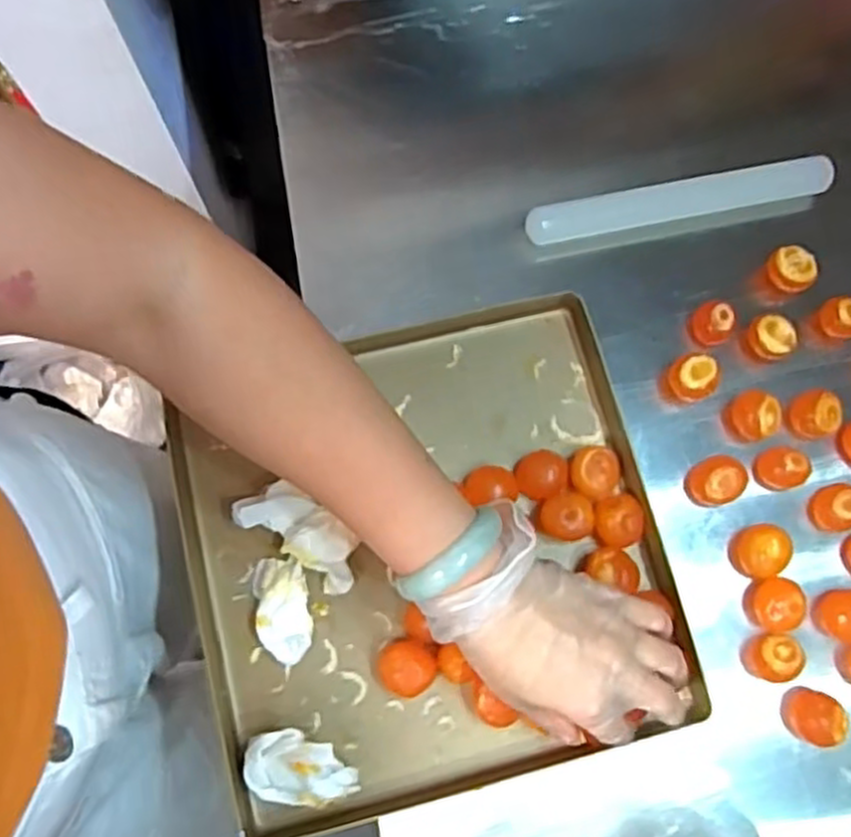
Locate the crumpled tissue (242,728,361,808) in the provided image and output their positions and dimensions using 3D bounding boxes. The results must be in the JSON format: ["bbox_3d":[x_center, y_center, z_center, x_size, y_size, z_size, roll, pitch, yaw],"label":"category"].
[{"bbox_3d":[-0.070,0.198,0.431,0.062,0.042,0.040,21,77,3],"label":"crumpled tissue"}]

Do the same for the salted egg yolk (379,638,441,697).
[{"bbox_3d":[-0.010,0.148,0.461,0.034,0.024,0.032,1,77,-2],"label":"salted egg yolk"}]

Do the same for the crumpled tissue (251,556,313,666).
[{"bbox_3d":[-0.087,0.117,0.467,0.032,0.020,0.061,-9,78,-5],"label":"crumpled tissue"}]

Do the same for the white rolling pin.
[{"bbox_3d":[0.182,-0.156,0.547,0.224,0.019,0.023,-12,78,-5],"label":"white rolling pin"}]

